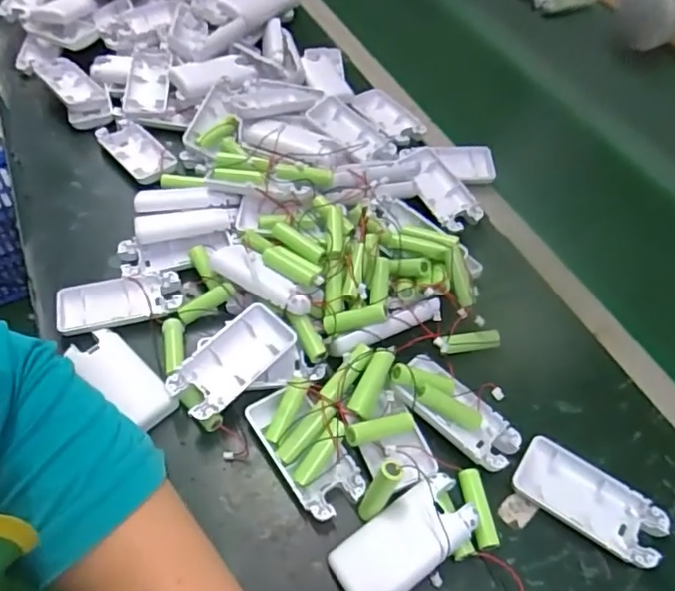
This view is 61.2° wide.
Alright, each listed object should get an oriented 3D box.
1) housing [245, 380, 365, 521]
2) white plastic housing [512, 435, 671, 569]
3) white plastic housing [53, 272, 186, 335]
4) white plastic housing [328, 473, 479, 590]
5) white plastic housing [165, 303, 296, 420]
[{"bbox_3d":[-0.022,0.102,0.391,0.047,0.027,0.094,-28,59,-22],"label":"housing"},{"bbox_3d":[0.167,0.137,0.382,0.094,0.015,0.045,30,57,19],"label":"white plastic housing"},{"bbox_3d":[-0.177,0.006,0.463,0.095,0.009,0.050,-10,54,-10],"label":"white plastic housing"},{"bbox_3d":[0.042,0.153,0.355,0.092,0.015,0.045,-34,59,-12],"label":"white plastic housing"},{"bbox_3d":[-0.077,0.051,0.422,0.047,0.028,0.093,34,59,21],"label":"white plastic housing"}]

